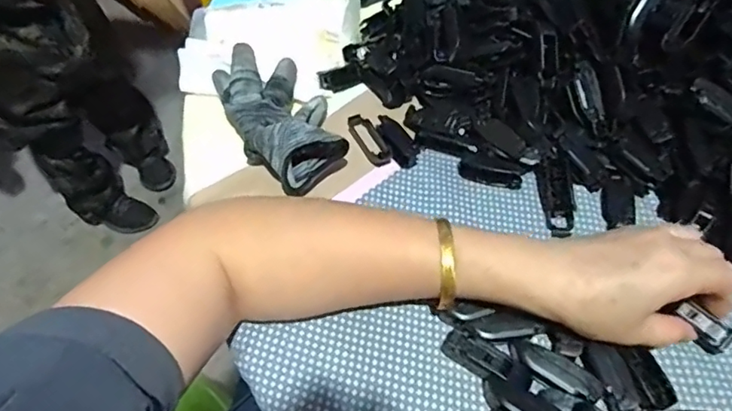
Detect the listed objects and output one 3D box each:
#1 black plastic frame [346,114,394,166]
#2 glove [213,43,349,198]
[{"bbox_3d":[0.002,-0.054,0.431,0.021,0.006,0.056,-25,57,-14],"label":"black plastic frame"},{"bbox_3d":[-0.069,-0.077,0.421,0.074,0.044,0.147,-24,57,-14],"label":"glove"}]

